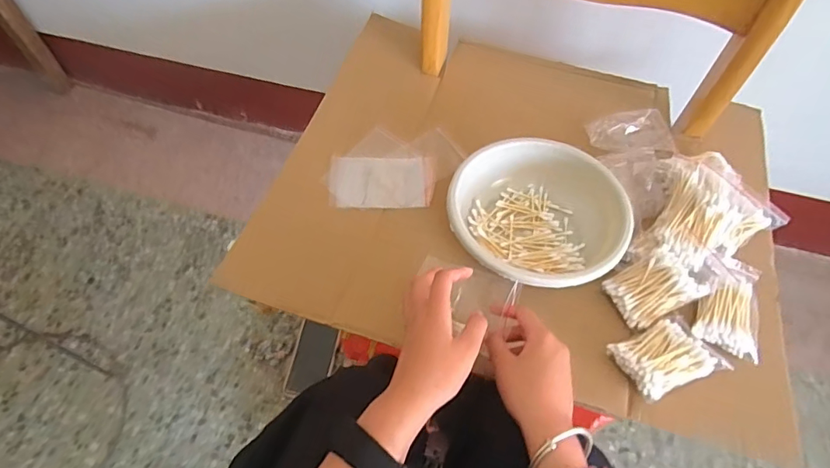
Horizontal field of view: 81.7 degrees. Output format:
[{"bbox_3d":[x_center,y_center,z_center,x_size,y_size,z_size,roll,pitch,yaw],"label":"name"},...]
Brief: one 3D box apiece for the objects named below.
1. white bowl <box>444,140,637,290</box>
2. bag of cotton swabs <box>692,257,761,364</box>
[{"bbox_3d":[0.130,-0.014,0.533,0.166,0.088,0.178,1,57,-1],"label":"white bowl"},{"bbox_3d":[0.337,0.069,0.504,0.059,0.023,0.115,26,60,15],"label":"bag of cotton swabs"}]

